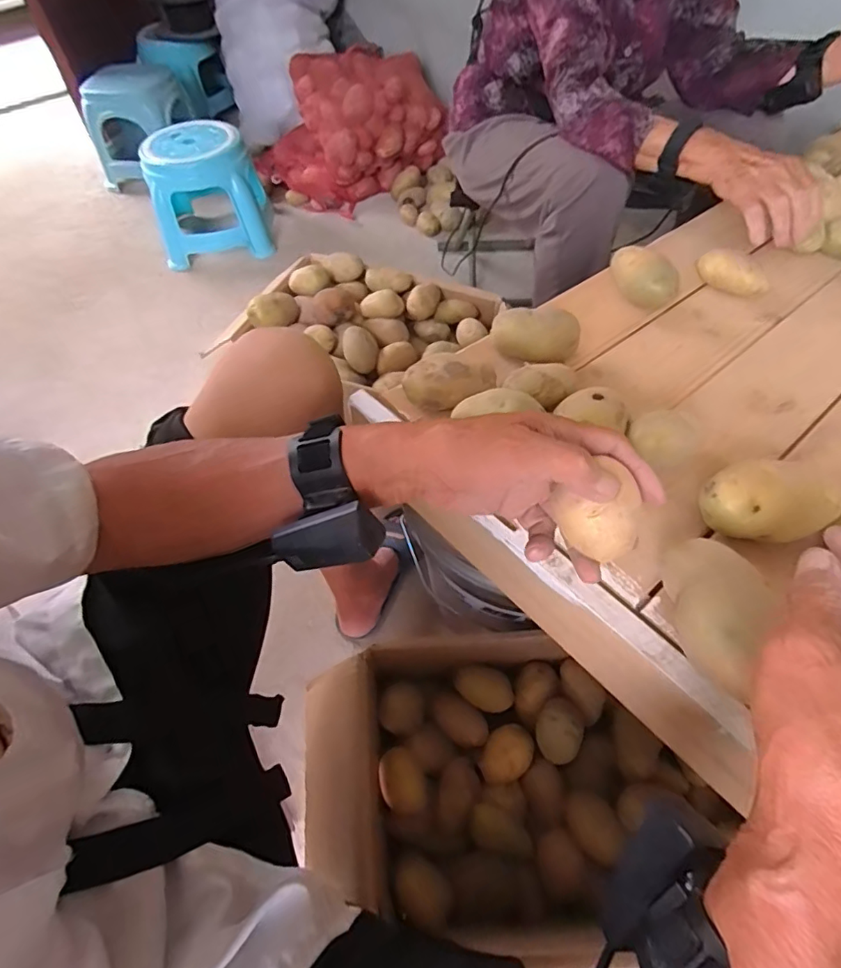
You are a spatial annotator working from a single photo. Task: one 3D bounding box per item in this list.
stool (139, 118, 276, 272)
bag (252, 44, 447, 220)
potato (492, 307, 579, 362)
[{"bbox_3d":[-0.566,-0.769,1.362,0.280,0.254,0.249,-17,56,-9],"label":"stool"},{"bbox_3d":[-0.226,-1.015,1.514,0.438,0.288,0.397,-33,60,-18],"label":"bag"},{"bbox_3d":[0.115,-0.149,0.523,0.085,0.038,0.040,11,57,10],"label":"potato"}]

